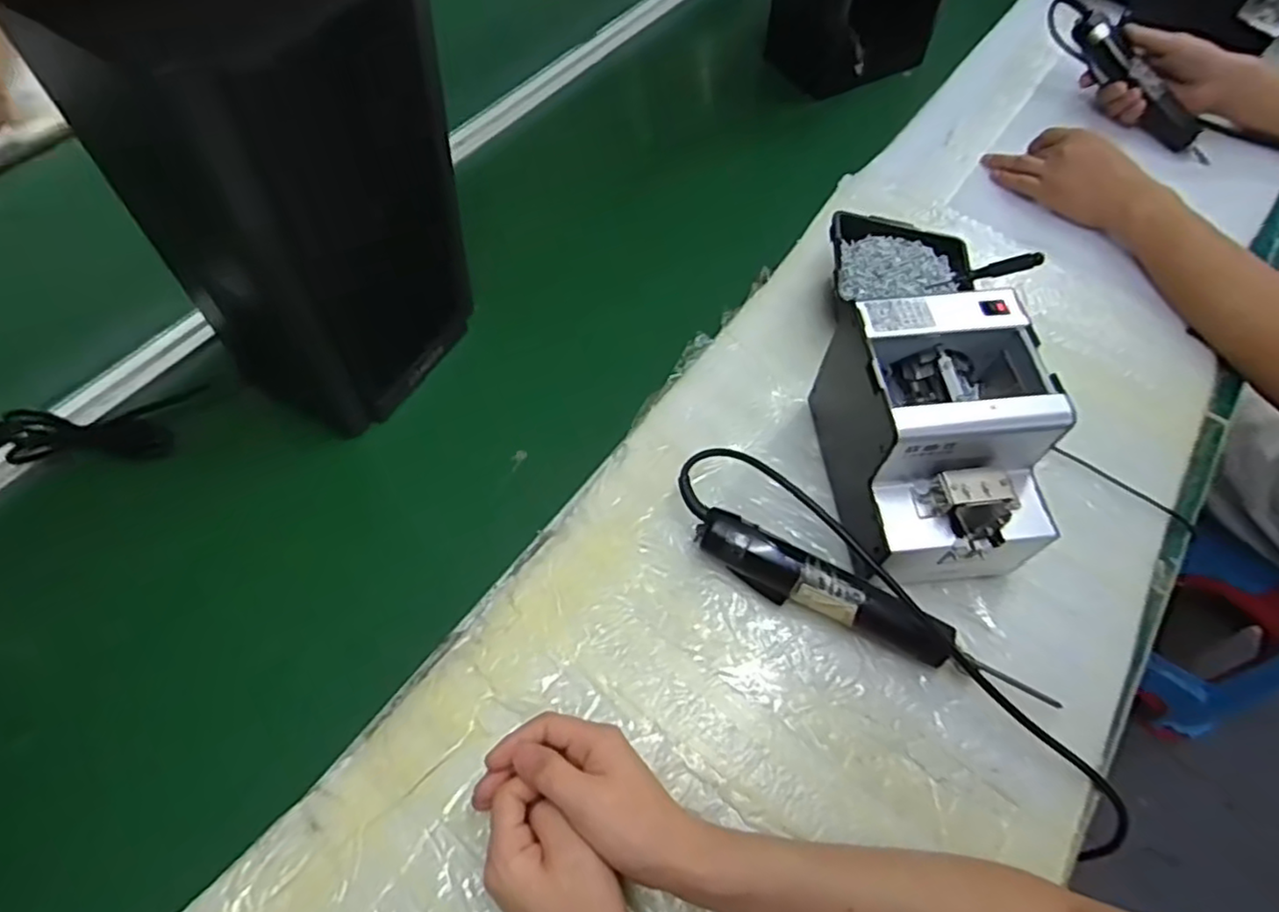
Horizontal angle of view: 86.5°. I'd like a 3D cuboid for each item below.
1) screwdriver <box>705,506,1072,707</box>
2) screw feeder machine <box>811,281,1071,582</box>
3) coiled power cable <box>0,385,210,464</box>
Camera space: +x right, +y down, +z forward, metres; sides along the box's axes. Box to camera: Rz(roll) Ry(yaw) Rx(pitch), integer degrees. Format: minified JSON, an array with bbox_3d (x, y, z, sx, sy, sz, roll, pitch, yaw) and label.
[{"bbox_3d":[0.165,0.114,0.507,0.262,0.039,0.035,25,63,14],"label":"screwdriver"},{"bbox_3d":[0.225,-0.009,0.519,0.126,0.148,0.169,-4,60,-3],"label":"screw feeder machine"},{"bbox_3d":[-0.516,-0.022,0.630,0.198,0.066,0.058,-21,61,-11],"label":"coiled power cable"}]

